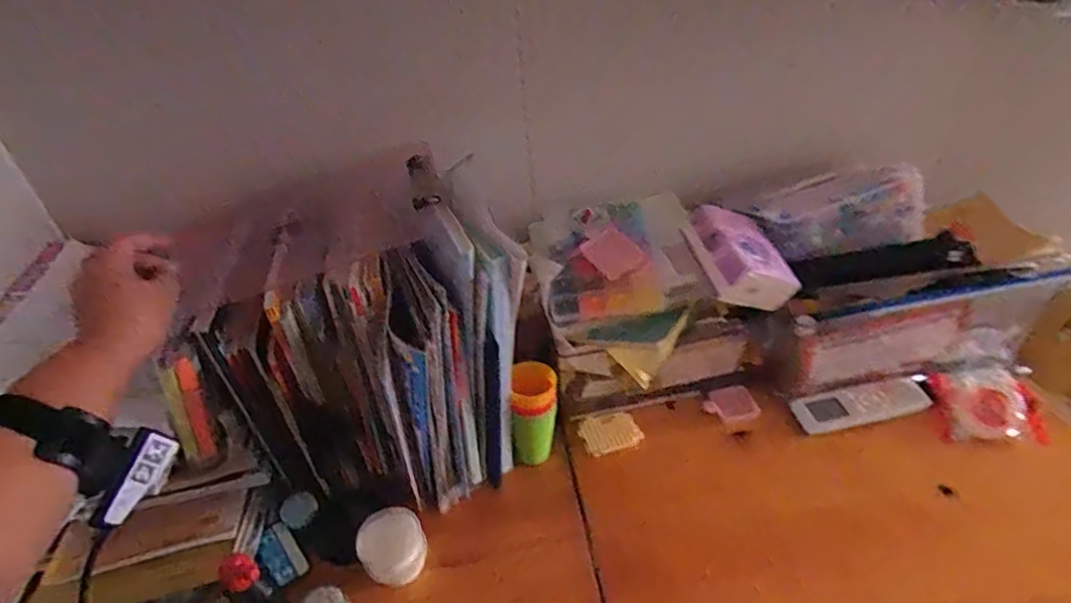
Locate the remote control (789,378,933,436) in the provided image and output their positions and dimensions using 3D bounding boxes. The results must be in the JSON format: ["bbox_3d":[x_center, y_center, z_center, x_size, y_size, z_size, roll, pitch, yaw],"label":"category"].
[{"bbox_3d":[0.417,0.137,0.737,0.164,0.025,0.046,-9,38,-5],"label":"remote control"}]

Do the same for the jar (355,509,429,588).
[{"bbox_3d":[-0.148,0.259,0.599,0.066,0.051,0.066,-22,42,-20],"label":"jar"}]

